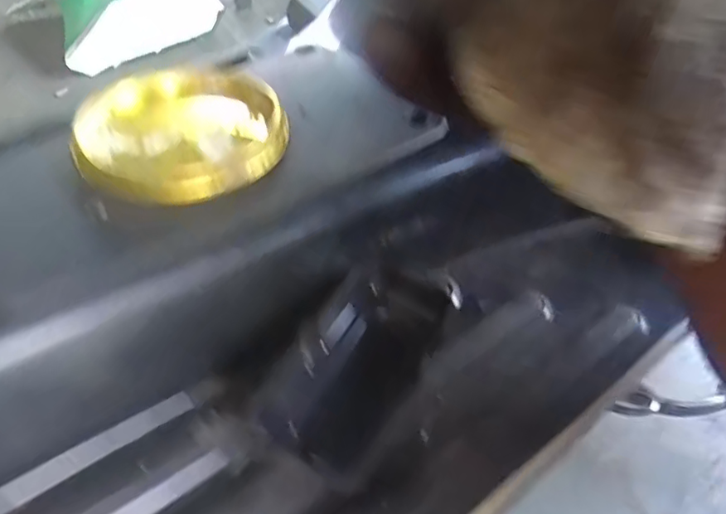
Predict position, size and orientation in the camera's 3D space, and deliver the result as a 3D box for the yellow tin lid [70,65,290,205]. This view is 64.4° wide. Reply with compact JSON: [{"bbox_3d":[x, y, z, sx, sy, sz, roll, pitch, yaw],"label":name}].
[{"bbox_3d":[-0.085,-0.064,0.284,0.102,0.020,0.091,-25,50,-32],"label":"yellow tin lid"}]

